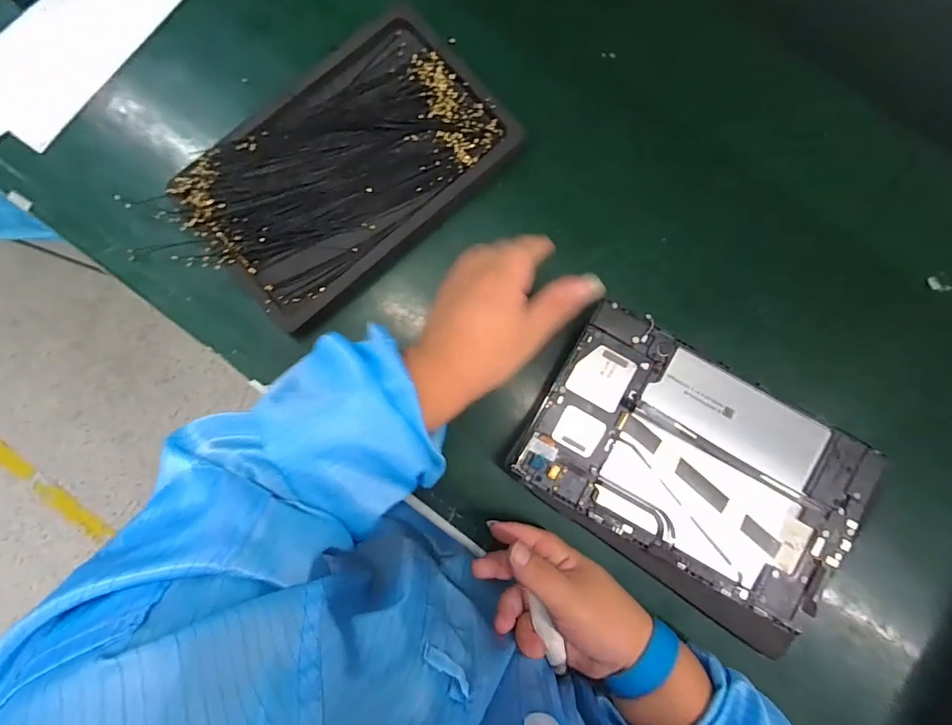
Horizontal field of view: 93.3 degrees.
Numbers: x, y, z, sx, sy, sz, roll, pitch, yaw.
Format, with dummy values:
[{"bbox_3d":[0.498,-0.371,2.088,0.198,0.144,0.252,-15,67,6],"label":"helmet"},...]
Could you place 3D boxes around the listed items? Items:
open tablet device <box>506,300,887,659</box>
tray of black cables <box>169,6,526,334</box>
[{"bbox_3d":[0.159,0.078,0.331,0.237,0.018,0.160,33,87,3],"label":"open tablet device"},{"bbox_3d":[-0.102,-0.157,0.366,0.249,0.033,0.165,-42,86,-2],"label":"tray of black cables"}]

